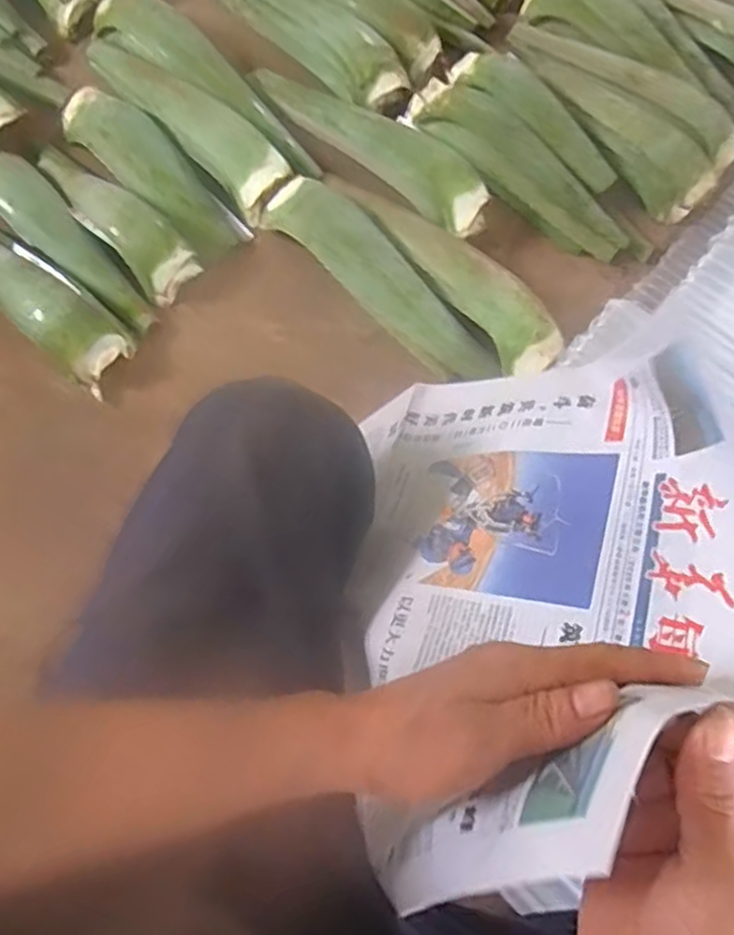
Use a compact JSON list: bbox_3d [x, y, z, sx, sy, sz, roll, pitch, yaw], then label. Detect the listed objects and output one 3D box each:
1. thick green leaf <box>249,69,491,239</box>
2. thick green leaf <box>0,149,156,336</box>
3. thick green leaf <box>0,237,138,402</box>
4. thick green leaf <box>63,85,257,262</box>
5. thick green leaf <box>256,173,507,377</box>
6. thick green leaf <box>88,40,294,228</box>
[{"bbox_3d":[-0.001,-0.508,1.085,0.443,0.044,0.092,41,74,16],"label":"thick green leaf"},{"bbox_3d":[-0.426,-0.322,0.997,0.367,0.053,0.085,41,74,16],"label":"thick green leaf"},{"bbox_3d":[-0.464,-0.243,0.973,0.349,0.068,0.098,38,73,15],"label":"thick green leaf"},{"bbox_3d":[-0.319,-0.440,1.057,0.349,0.061,0.105,42,75,16],"label":"thick green leaf"},{"bbox_3d":[0.018,-0.261,0.992,0.101,0.065,0.386,-42,73,-15],"label":"thick green leaf"},{"bbox_3d":[-0.276,-0.544,1.085,0.097,0.061,0.427,-39,72,-14],"label":"thick green leaf"}]

